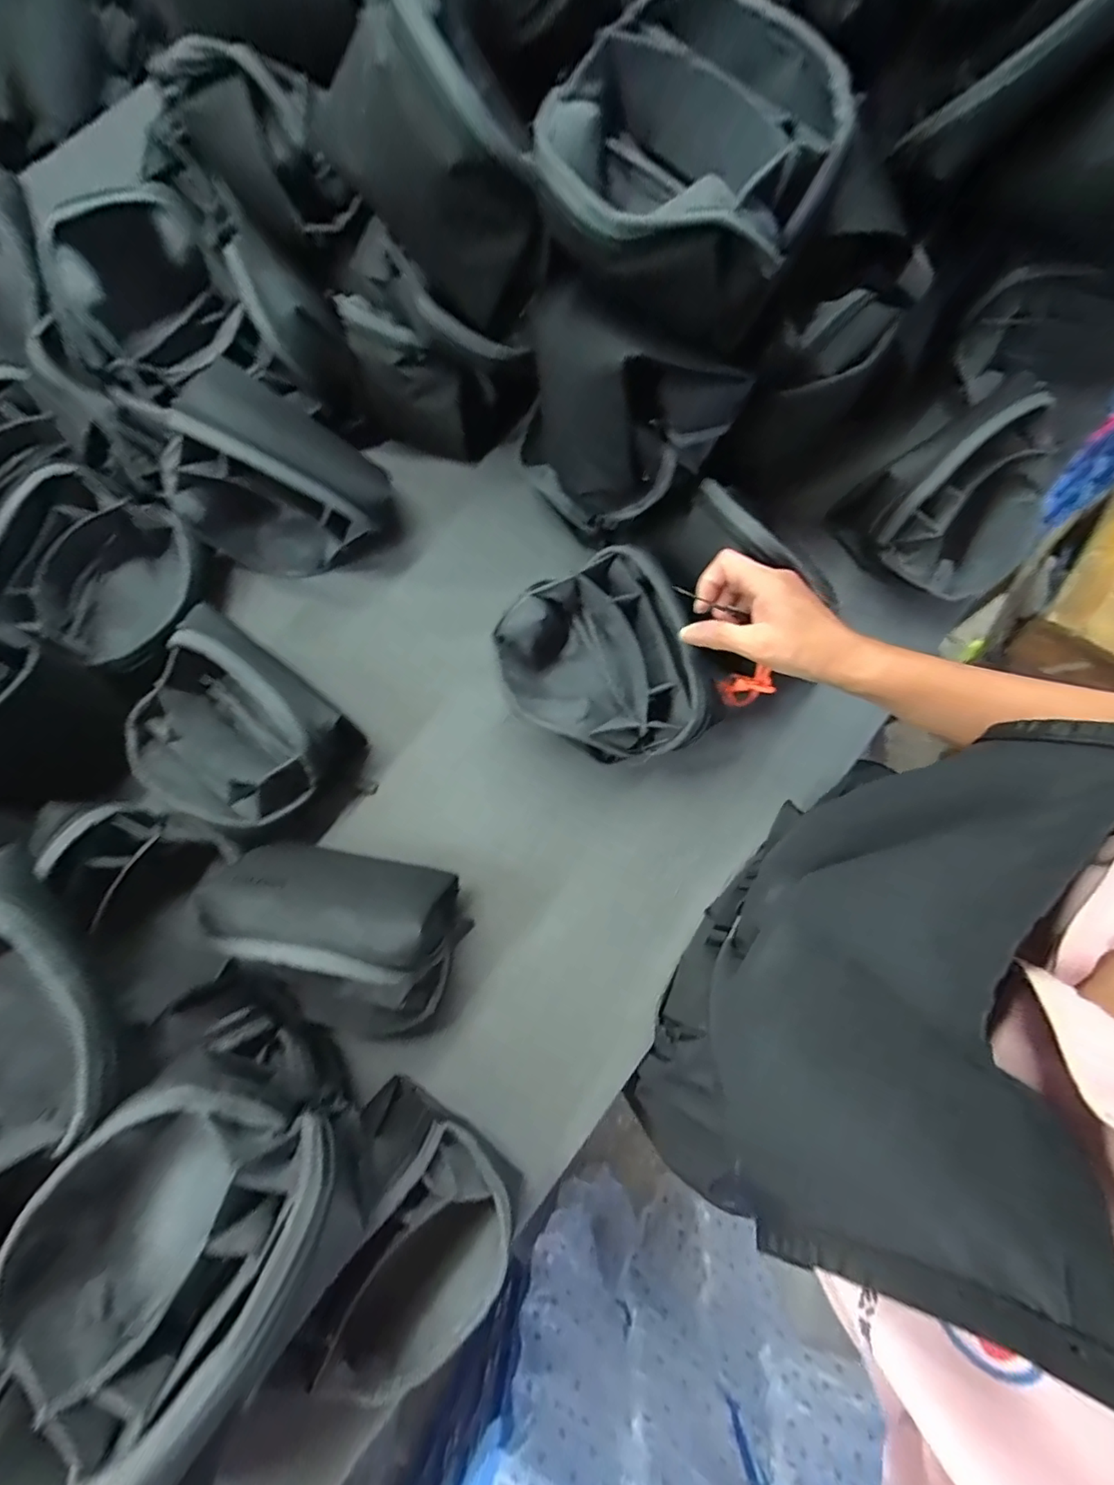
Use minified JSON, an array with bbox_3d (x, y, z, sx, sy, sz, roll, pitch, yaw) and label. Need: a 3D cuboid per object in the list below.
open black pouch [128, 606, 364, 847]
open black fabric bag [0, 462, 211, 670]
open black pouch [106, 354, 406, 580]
[{"bbox_3d":[-0.266,-0.002,0.465,0.179,0.117,0.138,37,81,9],"label":"open black pouch"},{"bbox_3d":[-0.404,-0.152,0.501,0.143,0.087,0.157,22,79,6],"label":"open black fabric bag"},{"bbox_3d":[-0.243,-0.241,0.496,0.182,0.154,0.118,11,78,4],"label":"open black pouch"}]

